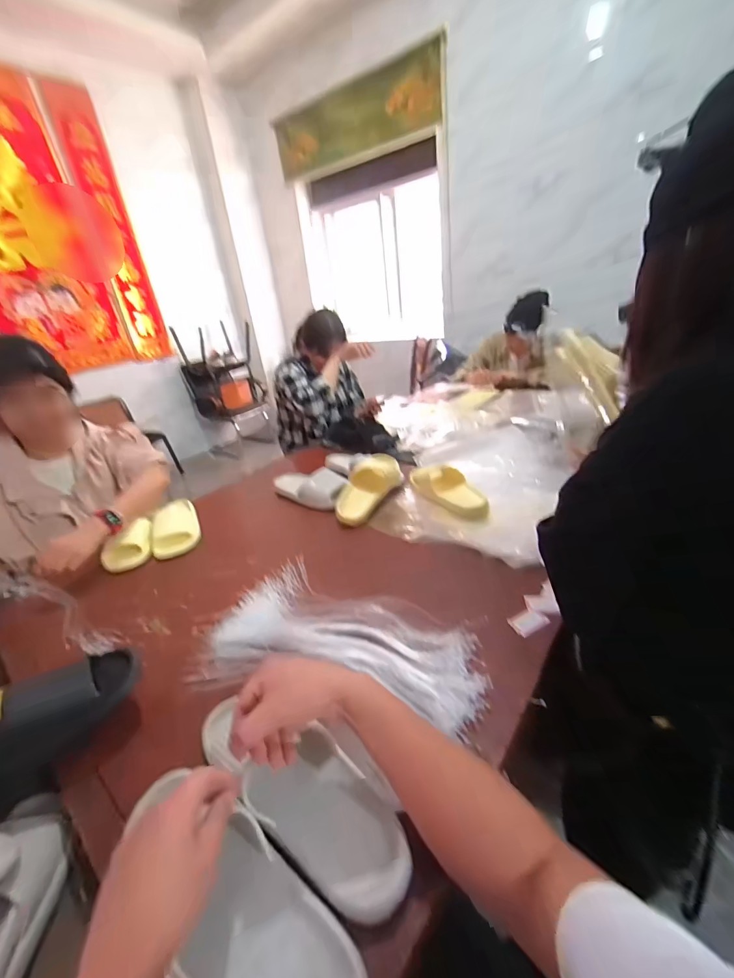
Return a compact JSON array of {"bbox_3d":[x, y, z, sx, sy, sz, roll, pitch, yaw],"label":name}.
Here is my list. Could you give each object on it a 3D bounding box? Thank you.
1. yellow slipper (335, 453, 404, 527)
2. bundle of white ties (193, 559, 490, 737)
[{"bbox_3d":[-0.001,0.003,0.984,0.117,0.070,0.259,8,43,28],"label":"yellow slipper"},{"bbox_3d":[-0.034,0.229,0.614,0.423,0.018,0.231,5,29,23],"label":"bundle of white ties"}]

